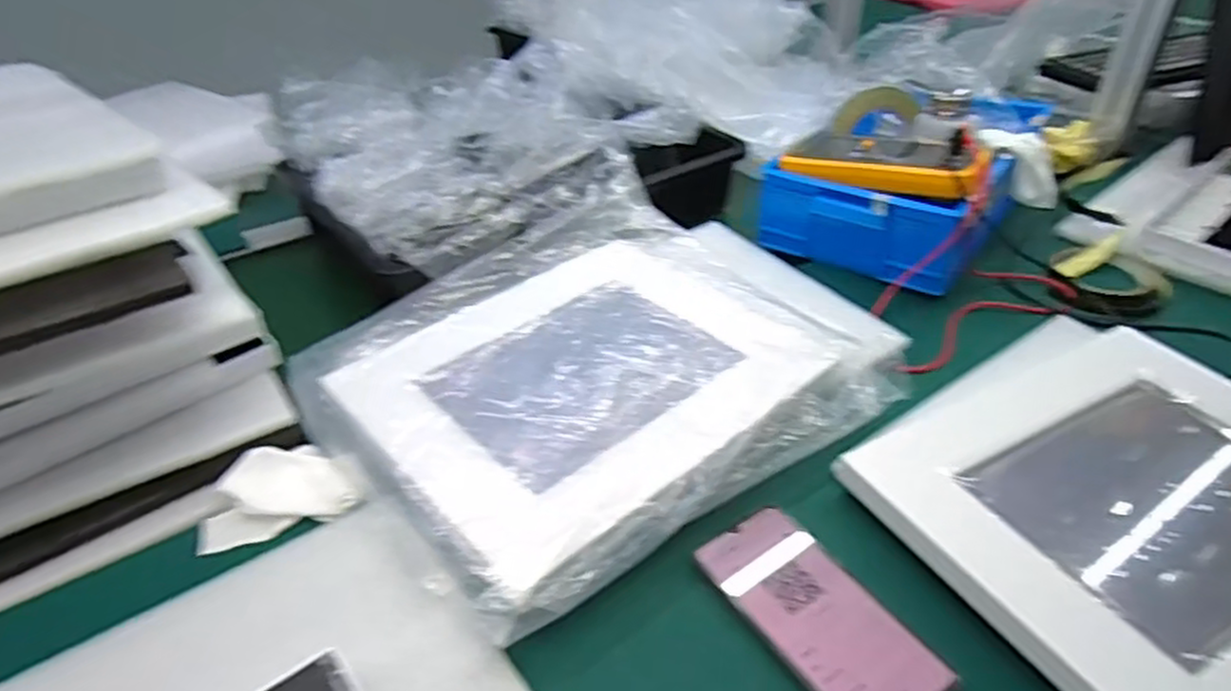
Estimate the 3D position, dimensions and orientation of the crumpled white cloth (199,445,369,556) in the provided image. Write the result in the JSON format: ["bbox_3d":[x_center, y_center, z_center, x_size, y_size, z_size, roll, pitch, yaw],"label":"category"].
[{"bbox_3d":[-0.224,0.096,0.509,0.104,0.019,0.075,-11,37,-12],"label":"crumpled white cloth"}]

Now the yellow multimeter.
[{"bbox_3d":[0.250,-0.170,0.697,0.178,0.047,0.077,22,42,28],"label":"yellow multimeter"}]

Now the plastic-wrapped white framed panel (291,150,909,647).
[{"bbox_3d":[-0.001,-0.002,0.582,0.415,0.042,0.346,-30,47,-31],"label":"plastic-wrapped white framed panel"}]

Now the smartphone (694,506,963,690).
[{"bbox_3d":[0.116,0.154,0.431,0.072,0.011,0.148,-22,41,-26],"label":"smartphone"}]

